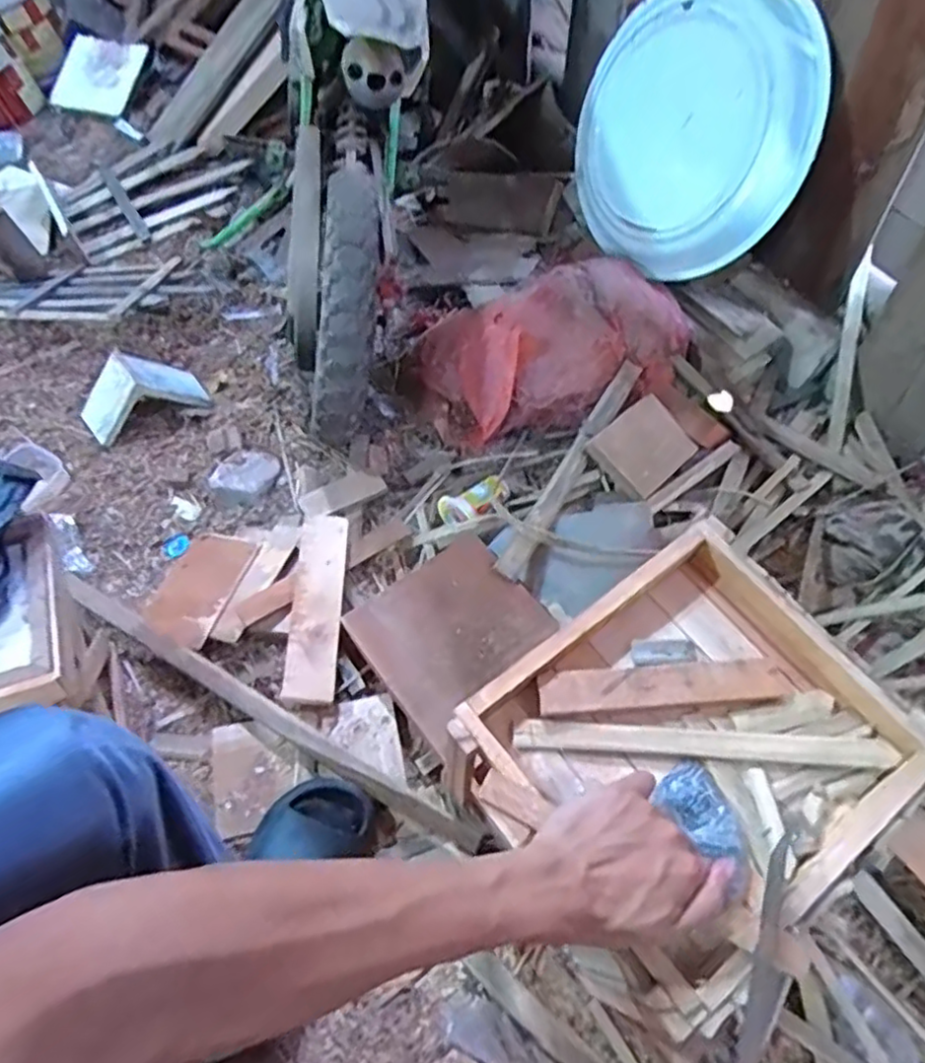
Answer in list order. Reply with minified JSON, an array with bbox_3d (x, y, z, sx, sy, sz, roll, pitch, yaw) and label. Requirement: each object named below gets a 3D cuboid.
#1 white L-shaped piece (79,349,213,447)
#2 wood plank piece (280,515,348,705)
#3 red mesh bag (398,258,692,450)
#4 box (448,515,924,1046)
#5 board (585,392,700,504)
[{"bbox_3d":[-0.498,-0.214,1.036,0.178,0.088,0.099,-28,61,-13],"label":"white L-shaped piece"},{"bbox_3d":[-0.177,0.087,0.822,0.060,0.017,0.240,0,59,-1],"label":"wood plank piece"},{"bbox_3d":[0.130,-0.271,1.017,0.409,0.152,0.225,-18,59,-8],"label":"red mesh bag"},{"bbox_3d":[0.163,0.149,0.479,0.274,0.062,0.232,-34,62,-17],"label":"box"},{"bbox_3d":[0.240,-0.110,0.909,0.130,0.027,0.106,-39,85,-19],"label":"board"}]

